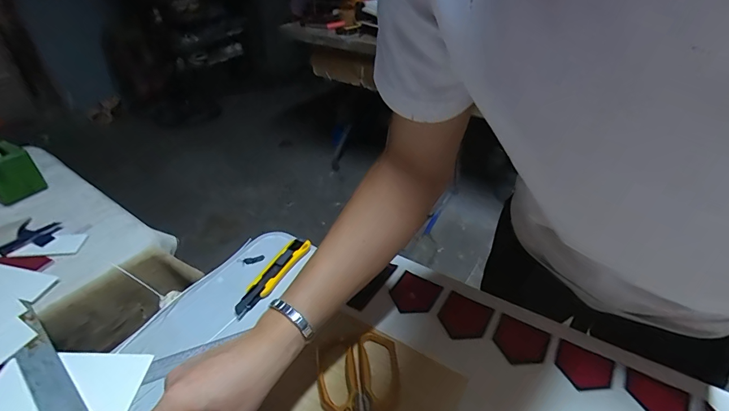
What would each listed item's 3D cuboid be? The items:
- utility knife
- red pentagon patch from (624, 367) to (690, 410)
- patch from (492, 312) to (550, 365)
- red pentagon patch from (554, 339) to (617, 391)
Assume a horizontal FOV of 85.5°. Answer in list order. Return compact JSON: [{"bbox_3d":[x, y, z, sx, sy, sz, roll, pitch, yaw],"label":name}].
[{"bbox_3d":[-0.144,0.106,0.607,0.036,0.019,0.156,20,42,25],"label":"utility knife"},{"bbox_3d":[0.334,0.219,0.453,0.060,0.005,0.052,25,44,30],"label":"red pentagon patch"},{"bbox_3d":[0.202,0.175,0.511,0.063,0.004,0.065,20,42,25],"label":"patch"},{"bbox_3d":[0.268,0.198,0.484,0.062,0.005,0.062,23,43,28],"label":"red pentagon patch"}]

